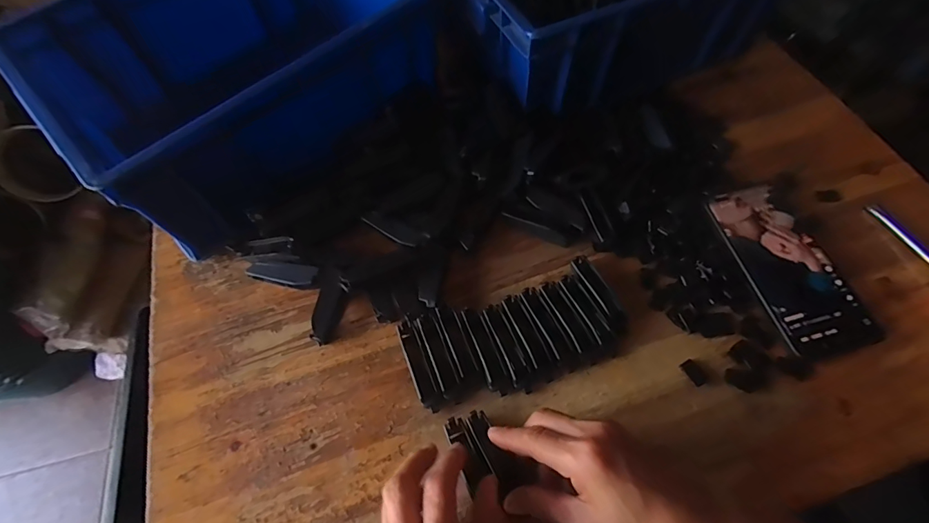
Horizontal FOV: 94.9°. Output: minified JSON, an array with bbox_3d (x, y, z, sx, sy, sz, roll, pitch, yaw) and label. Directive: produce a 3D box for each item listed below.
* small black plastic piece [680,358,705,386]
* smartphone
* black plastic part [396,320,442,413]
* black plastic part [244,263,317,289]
[{"bbox_3d":[0.186,0.090,0.346,0.012,0.004,0.021,-28,64,-13],"label":"small black plastic piece"},{"bbox_3d":[0.285,0.004,0.379,0.075,0.015,0.160,-15,62,-7],"label":"smartphone"},{"bbox_3d":[-0.037,0.084,0.349,0.016,0.017,0.075,-20,63,-9],"label":"black plastic part"},{"bbox_3d":[-0.166,0.013,0.392,0.068,0.019,0.016,9,62,6],"label":"black plastic part"}]

